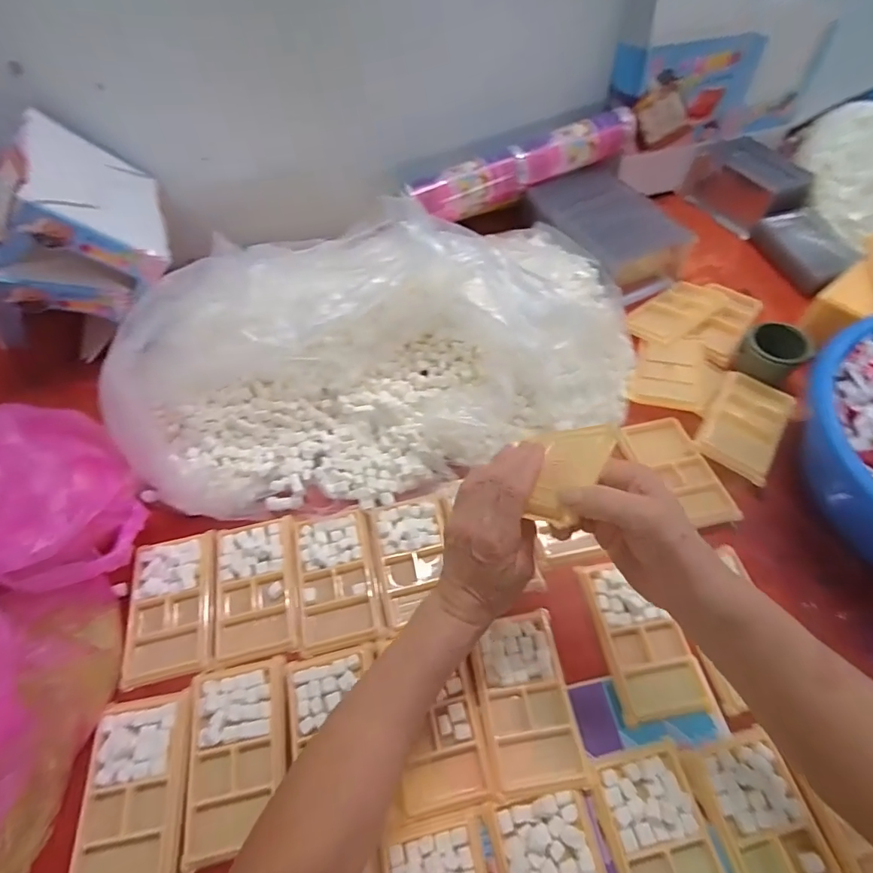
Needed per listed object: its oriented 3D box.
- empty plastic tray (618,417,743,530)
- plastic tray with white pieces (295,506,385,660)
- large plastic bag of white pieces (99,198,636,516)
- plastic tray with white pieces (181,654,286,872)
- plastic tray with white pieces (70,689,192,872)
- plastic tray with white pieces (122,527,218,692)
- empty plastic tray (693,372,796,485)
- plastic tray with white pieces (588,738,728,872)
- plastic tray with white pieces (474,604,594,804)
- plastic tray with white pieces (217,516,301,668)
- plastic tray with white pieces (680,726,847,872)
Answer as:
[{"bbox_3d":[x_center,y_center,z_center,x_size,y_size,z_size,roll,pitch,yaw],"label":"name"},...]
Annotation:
[{"bbox_3d":[0.263,0.037,0.521,0.072,0.010,0.133,-14,58,-6],"label":"empty plastic tray"},{"bbox_3d":[-0.101,0.144,0.483,0.078,0.027,0.129,-12,58,-5],"label":"plastic tray with white pieces"},{"bbox_3d":[-0.046,-0.111,0.543,0.596,0.156,0.308,-13,58,-6],"label":"large plastic bag of white pieces"},{"bbox_3d":[-0.169,0.268,0.403,0.080,0.017,0.136,-12,58,-5],"label":"plastic tray with white pieces"},{"bbox_3d":[-0.246,0.291,0.389,0.079,0.013,0.137,-9,57,-3],"label":"plastic tray with white pieces"},{"bbox_3d":[-0.260,0.167,0.473,0.080,0.023,0.132,-12,58,-5],"label":"plastic tray with white pieces"},{"bbox_3d":[0.356,-0.017,0.545,0.080,0.014,0.136,30,63,20],"label":"empty plastic tray"},{"bbox_3d":[0.174,0.317,0.355,0.077,0.022,0.139,-11,57,-4],"label":"plastic tray with white pieces"},{"bbox_3d":[0.076,0.226,0.410,0.077,0.013,0.134,-8,57,-2],"label":"plastic tray with white pieces"},{"bbox_3d":[-0.181,0.151,0.480,0.082,0.023,0.135,-12,58,-5],"label":"plastic tray with white pieces"},{"bbox_3d":[0.254,0.308,0.357,0.078,0.014,0.134,-12,58,-5],"label":"plastic tray with white pieces"}]

